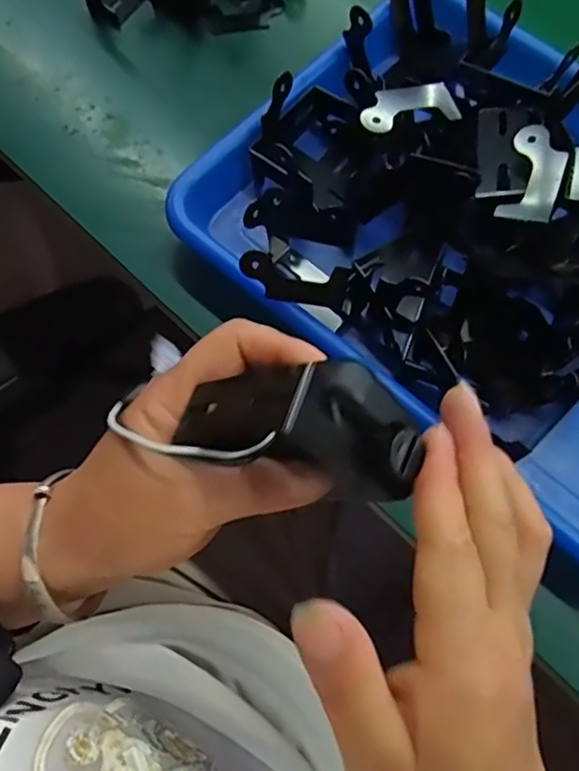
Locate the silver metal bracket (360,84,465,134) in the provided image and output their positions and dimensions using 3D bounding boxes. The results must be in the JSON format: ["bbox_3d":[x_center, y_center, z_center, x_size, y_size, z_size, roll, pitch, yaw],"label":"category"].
[{"bbox_3d":[0.058,-0.139,0.291,0.049,0.007,0.024,-16,73,-5],"label":"silver metal bracket"}]

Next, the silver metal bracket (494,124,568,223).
[{"bbox_3d":[0.118,-0.103,0.283,0.024,0.010,0.051,17,73,5],"label":"silver metal bracket"}]

